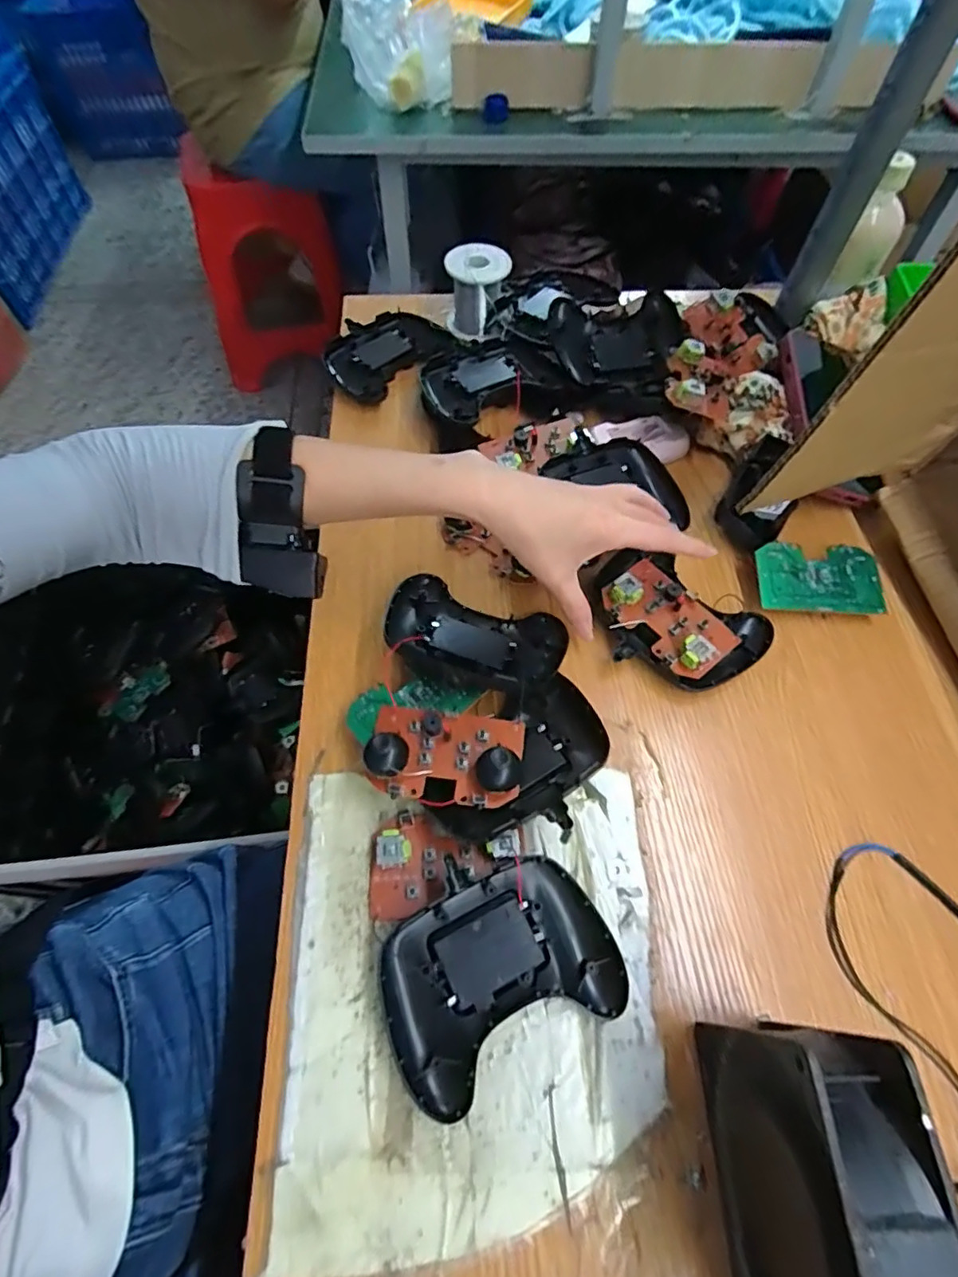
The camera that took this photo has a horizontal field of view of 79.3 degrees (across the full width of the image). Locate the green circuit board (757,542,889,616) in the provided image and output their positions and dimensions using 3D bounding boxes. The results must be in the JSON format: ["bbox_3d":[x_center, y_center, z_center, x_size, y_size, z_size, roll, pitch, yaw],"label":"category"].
[{"bbox_3d":[0.255,-0.044,0.432,0.090,0.004,0.053,1,75,-1],"label":"green circuit board"}]

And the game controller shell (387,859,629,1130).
[{"bbox_3d":[0.010,0.177,0.307,0.121,0.021,0.085,-23,64,-13],"label":"game controller shell"}]

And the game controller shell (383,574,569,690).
[{"bbox_3d":[-0.003,-0.002,0.391,0.119,0.028,0.083,18,41,7],"label":"game controller shell"}]

